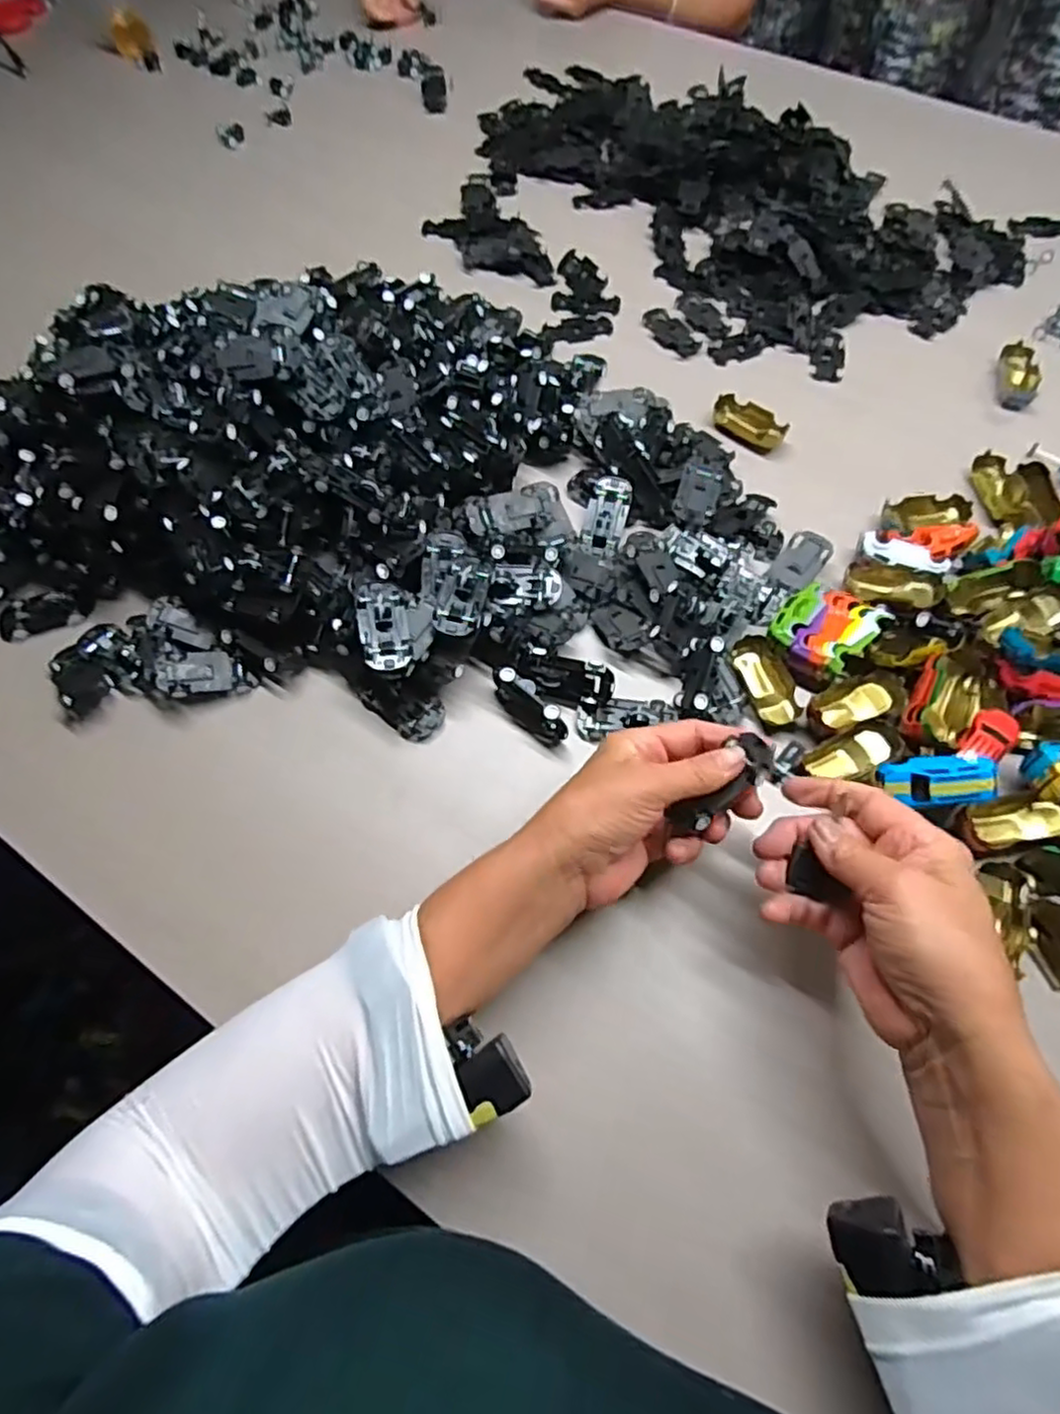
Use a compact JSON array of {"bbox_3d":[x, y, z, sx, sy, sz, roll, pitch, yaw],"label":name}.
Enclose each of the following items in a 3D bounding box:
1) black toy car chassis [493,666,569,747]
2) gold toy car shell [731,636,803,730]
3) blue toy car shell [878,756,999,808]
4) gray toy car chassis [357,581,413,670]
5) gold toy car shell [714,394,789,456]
[{"bbox_3d":[0.000,-0.002,0.459,0.060,0.036,0.020,36,69,16],"label":"black toy car chassis"},{"bbox_3d":[0.160,-0.017,0.474,0.030,0.019,0.065,-10,64,-4],"label":"gold toy car shell"},{"bbox_3d":[0.245,0.044,0.417,0.061,0.012,0.027,-4,62,20],"label":"blue toy car shell"},{"bbox_3d":[-0.094,-0.055,0.448,0.030,0.013,0.065,-12,64,-5],"label":"gray toy car chassis"},{"bbox_3d":[0.184,-0.238,0.585,0.062,0.019,0.033,33,69,15],"label":"gold toy car shell"}]

